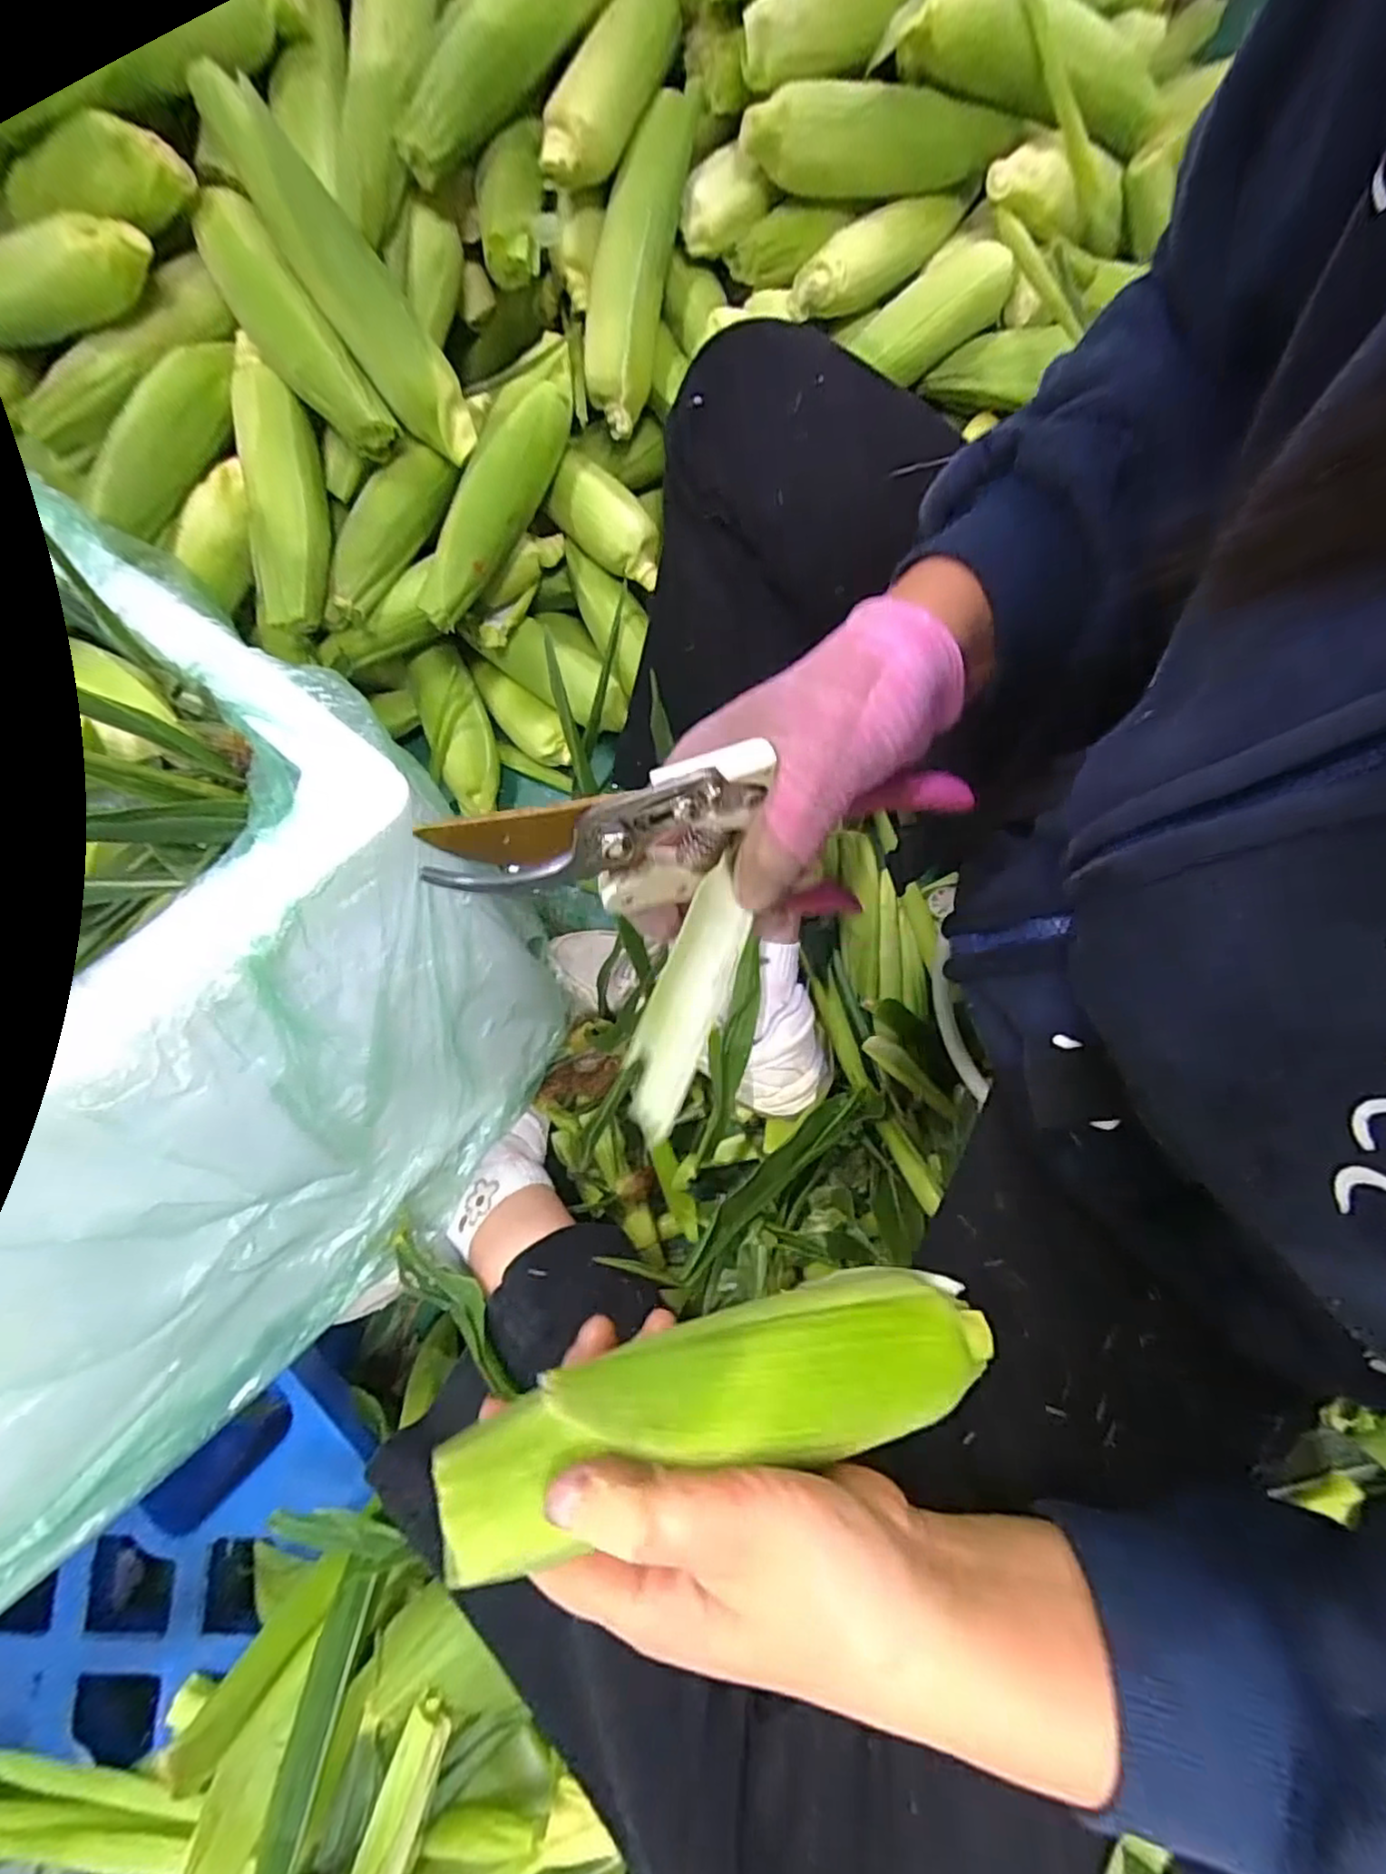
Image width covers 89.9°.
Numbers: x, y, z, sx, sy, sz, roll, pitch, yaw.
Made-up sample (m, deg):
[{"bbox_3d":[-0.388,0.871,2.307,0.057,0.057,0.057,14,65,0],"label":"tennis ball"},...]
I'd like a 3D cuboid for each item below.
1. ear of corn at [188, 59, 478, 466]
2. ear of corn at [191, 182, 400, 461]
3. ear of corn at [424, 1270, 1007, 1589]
[{"bbox_3d":[-0.236,-0.454,0.480,0.056,0.050,0.229,-42,117,-6],"label":"ear of corn"},{"bbox_3d":[-0.296,-0.447,0.503,0.051,0.047,0.198,-39,96,-6],"label":"ear of corn"},{"bbox_3d":[0.023,0.164,0.250,0.212,0.039,0.048,-1,78,-25],"label":"ear of corn"}]

